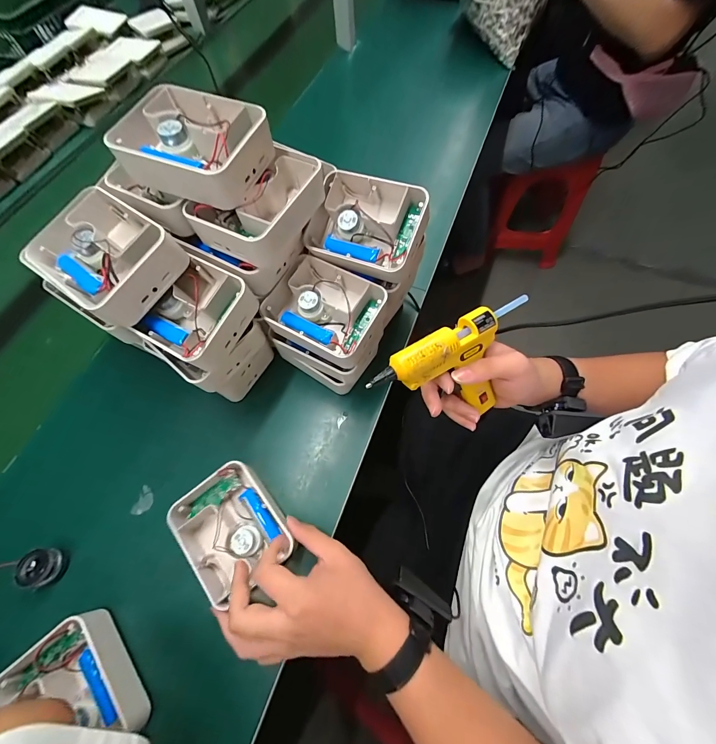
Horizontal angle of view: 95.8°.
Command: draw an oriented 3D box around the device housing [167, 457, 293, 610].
[{"bbox_3d":[-0.145,0.174,0.375,0.104,0.043,0.128,-42,71,-15],"label":"device housing"}]

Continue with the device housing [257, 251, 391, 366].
[{"bbox_3d":[-0.037,-0.075,0.387,0.123,0.041,0.103,26,70,13],"label":"device housing"}]

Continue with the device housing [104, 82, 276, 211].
[{"bbox_3d":[-0.156,-0.220,0.315,0.126,0.043,0.112,21,69,12],"label":"device housing"}]

